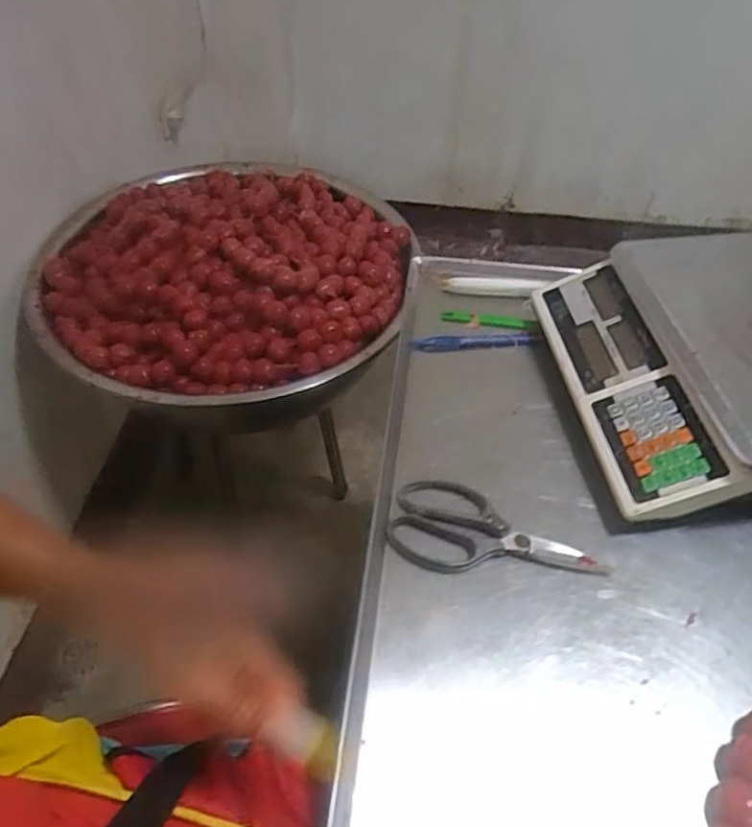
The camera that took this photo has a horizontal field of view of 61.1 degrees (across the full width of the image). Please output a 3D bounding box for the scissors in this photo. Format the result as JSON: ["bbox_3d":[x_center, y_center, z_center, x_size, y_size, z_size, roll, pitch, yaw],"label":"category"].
[{"bbox_3d":[0.117,0.113,0.610,0.202,0.011,0.091,10,50,6],"label":"scissors"}]

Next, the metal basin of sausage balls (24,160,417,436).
[{"bbox_3d":[-0.253,-0.217,1.106,0.587,0.223,0.563,1,51,-1],"label":"metal basin of sausage balls"}]

